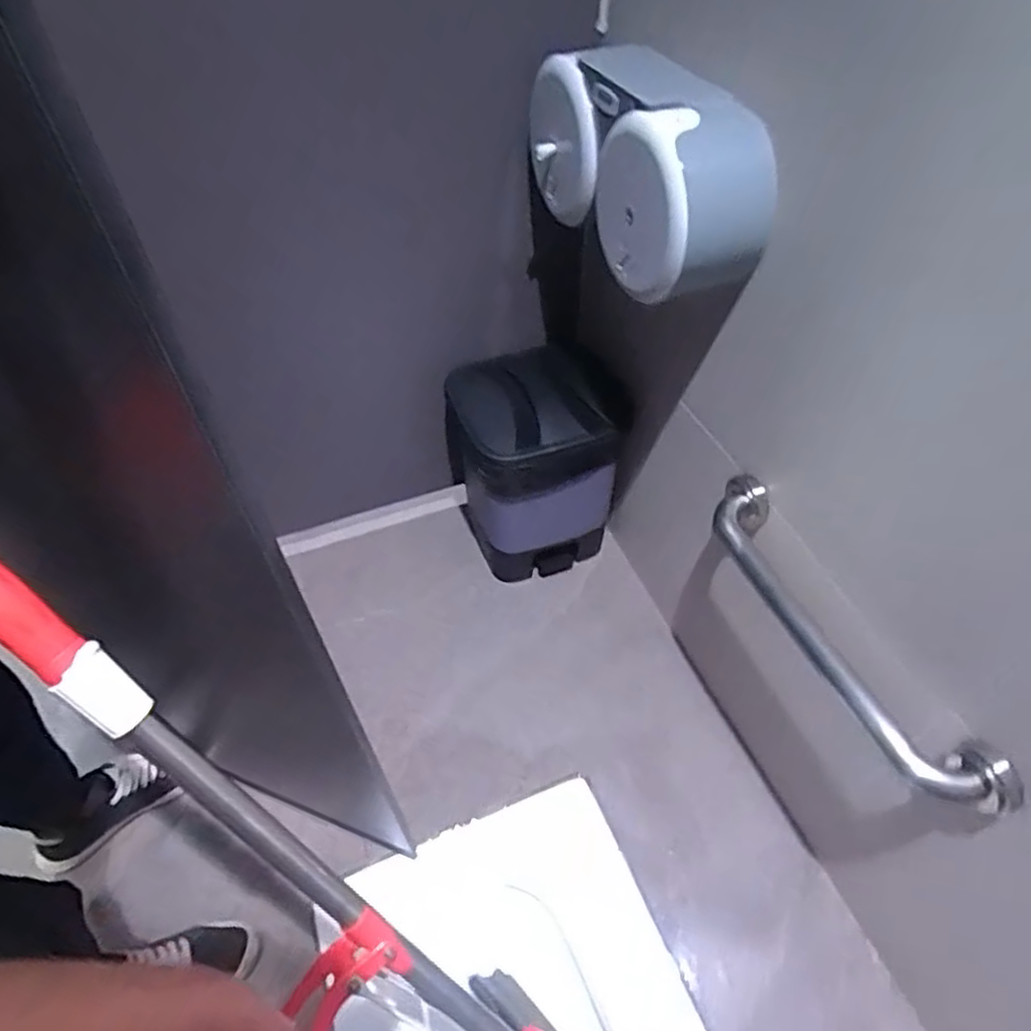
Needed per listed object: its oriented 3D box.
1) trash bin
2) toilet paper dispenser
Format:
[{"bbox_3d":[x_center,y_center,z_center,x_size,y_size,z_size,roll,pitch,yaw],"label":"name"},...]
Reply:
[{"bbox_3d":[0.025,-0.083,1.174,0.223,0.343,0.262,-13,54,-12],"label":"trash bin"},{"bbox_3d":[0.148,-0.411,0.791,0.138,0.166,0.342,-17,55,-15],"label":"toilet paper dispenser"}]

